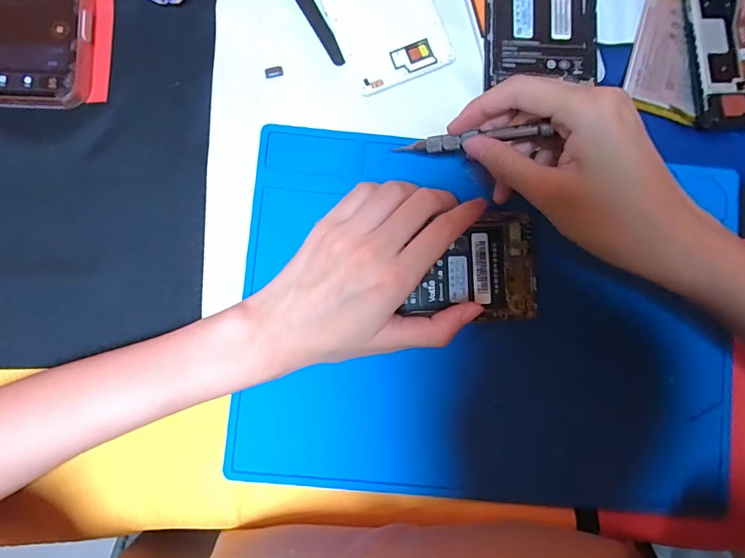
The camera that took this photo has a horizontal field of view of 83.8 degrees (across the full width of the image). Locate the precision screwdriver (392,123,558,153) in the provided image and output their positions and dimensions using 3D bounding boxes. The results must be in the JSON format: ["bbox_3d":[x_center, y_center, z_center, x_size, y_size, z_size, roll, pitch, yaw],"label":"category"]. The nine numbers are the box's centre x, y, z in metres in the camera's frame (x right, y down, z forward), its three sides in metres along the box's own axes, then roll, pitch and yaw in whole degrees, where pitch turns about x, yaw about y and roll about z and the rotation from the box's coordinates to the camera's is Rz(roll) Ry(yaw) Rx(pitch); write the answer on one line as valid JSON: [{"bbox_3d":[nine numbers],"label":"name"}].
[{"bbox_3d":[0.055,-0.081,0.242,0.093,0.005,0.009,4,88,35],"label":"precision screwdriver"}]

